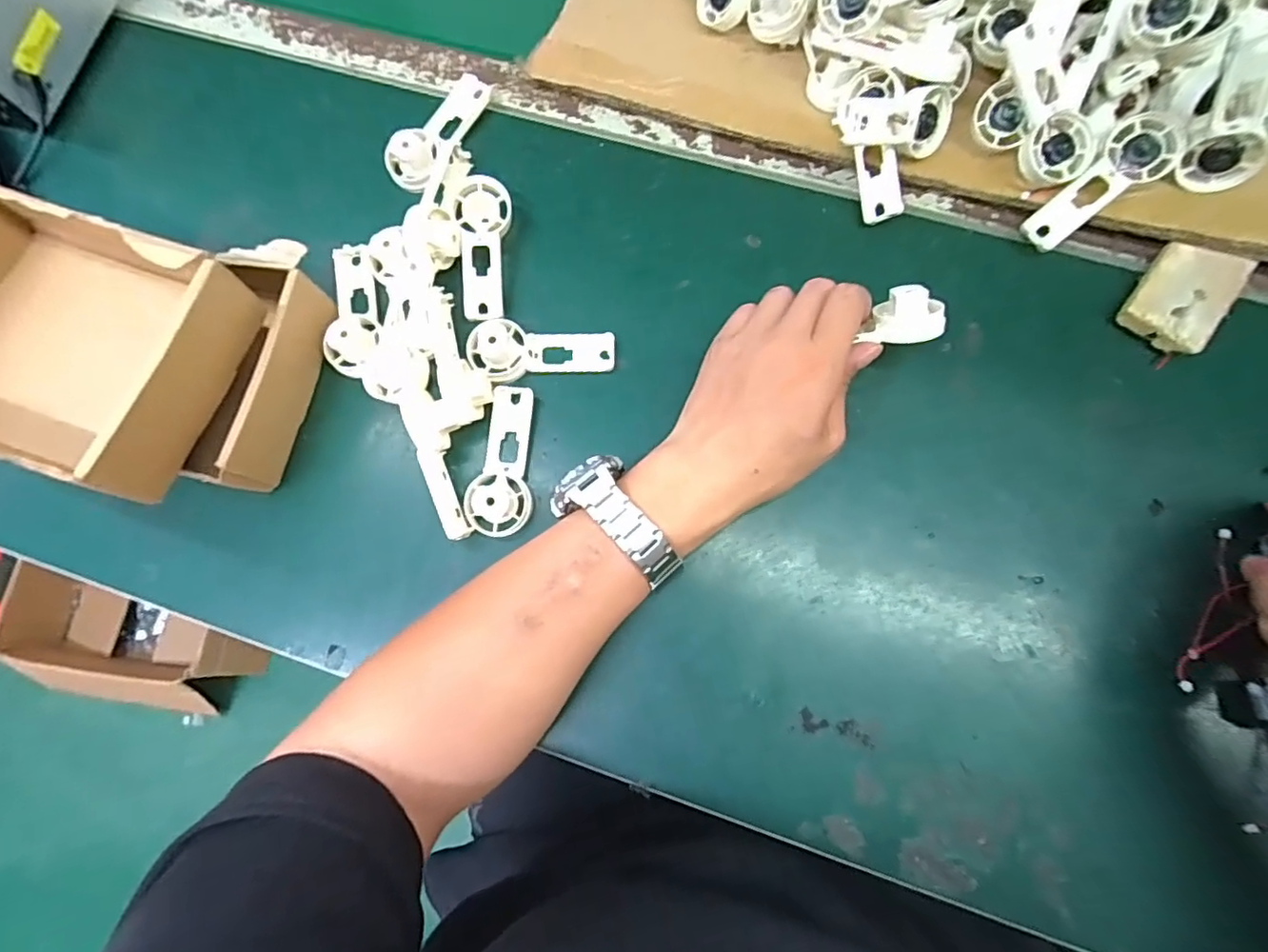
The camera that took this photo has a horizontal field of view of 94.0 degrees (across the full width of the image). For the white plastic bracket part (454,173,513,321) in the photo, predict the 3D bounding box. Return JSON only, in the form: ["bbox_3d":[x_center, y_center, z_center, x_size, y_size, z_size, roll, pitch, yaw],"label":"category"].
[{"bbox_3d":[-0.099,-0.152,0.395,0.035,0.021,0.099,-5,76,0],"label":"white plastic bracket part"}]

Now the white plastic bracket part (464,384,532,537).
[{"bbox_3d":[-0.081,-0.010,0.372,0.039,0.012,0.094,5,77,3],"label":"white plastic bracket part"}]

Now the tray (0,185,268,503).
[{"bbox_3d":[-0.315,-0.075,0.323,0.170,0.059,0.130,18,78,6],"label":"tray"}]

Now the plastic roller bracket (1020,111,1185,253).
[{"bbox_3d":[0.290,-0.182,0.366,0.094,0.013,0.037,-42,78,15],"label":"plastic roller bracket"}]

